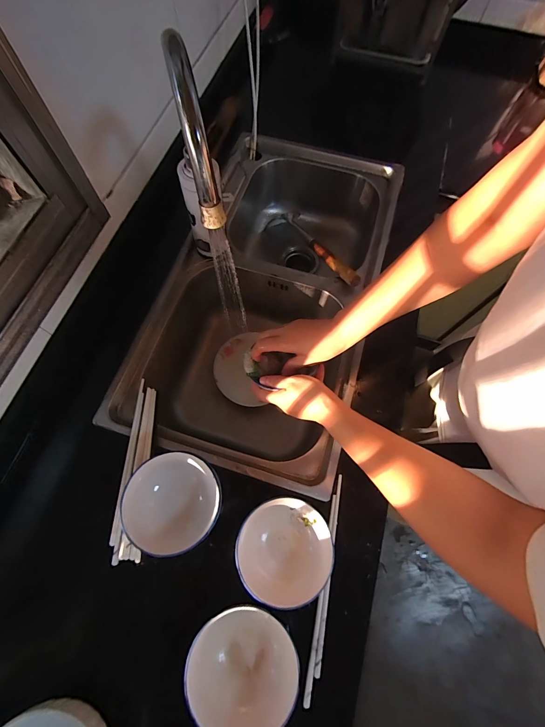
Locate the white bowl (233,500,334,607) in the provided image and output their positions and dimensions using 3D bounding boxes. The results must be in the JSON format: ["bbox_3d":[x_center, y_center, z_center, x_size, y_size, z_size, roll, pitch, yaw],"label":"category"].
[{"bbox_3d":[0.016,0.249,0.427,0.123,0.061,0.118,0,69,-1],"label":"white bowl"}]

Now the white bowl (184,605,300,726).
[{"bbox_3d":[-0.034,0.359,0.376,0.122,0.053,0.118,0,69,-1],"label":"white bowl"}]

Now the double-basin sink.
[{"bbox_3d":[-0.002,-0.144,0.708,0.393,0.200,0.739,18,70,5],"label":"double-basin sink"}]

